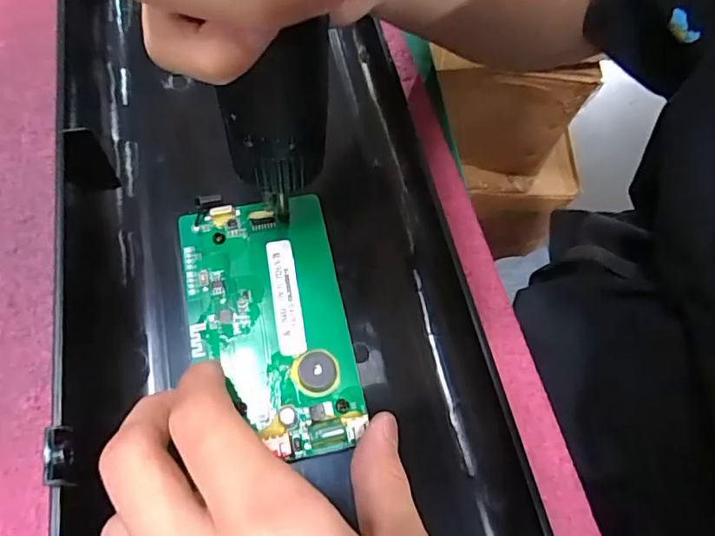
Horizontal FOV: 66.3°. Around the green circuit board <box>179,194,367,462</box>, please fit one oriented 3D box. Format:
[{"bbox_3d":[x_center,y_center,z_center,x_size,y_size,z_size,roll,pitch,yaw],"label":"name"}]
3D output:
[{"bbox_3d":[-0.035,0.019,0.213,0.059,0.008,0.106,-10,66,-9],"label":"green circuit board"}]

